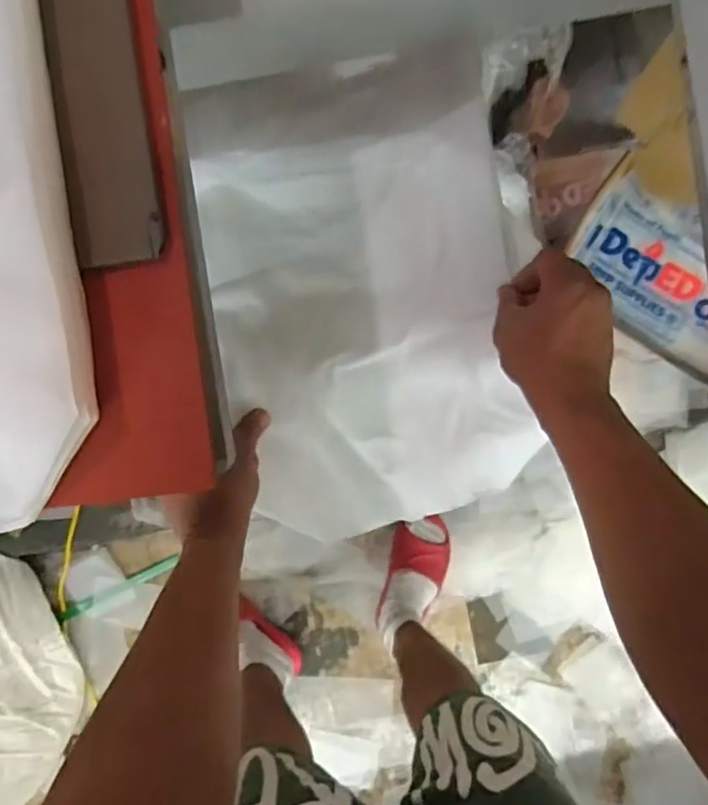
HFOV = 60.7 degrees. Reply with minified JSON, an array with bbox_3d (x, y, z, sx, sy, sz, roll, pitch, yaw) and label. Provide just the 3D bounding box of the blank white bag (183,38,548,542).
[{"bbox_3d":[0.009,-0.098,0.532,0.254,0.049,0.404,-11,90,6],"label":"blank white bag"}]

